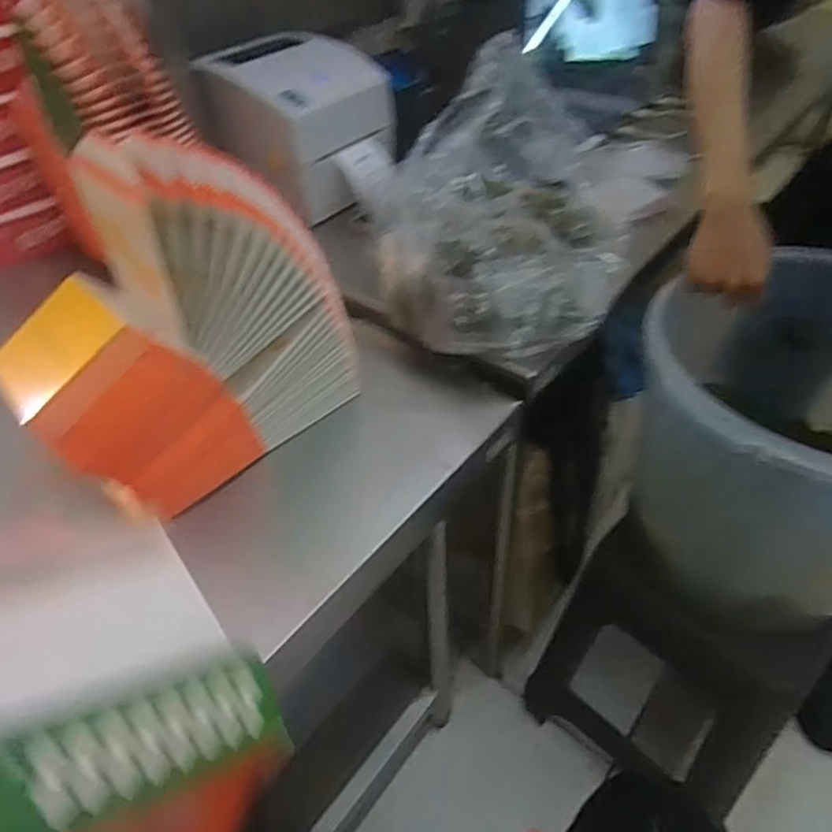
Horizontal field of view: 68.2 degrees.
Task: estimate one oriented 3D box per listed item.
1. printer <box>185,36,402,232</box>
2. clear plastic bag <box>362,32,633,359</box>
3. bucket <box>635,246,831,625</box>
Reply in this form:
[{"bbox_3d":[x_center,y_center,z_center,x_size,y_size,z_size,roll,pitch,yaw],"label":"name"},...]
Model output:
[{"bbox_3d":[-0.147,-0.376,0.789,0.186,0.148,0.185,17,49,20],"label":"printer"},{"bbox_3d":[0.112,-0.219,0.625,0.216,0.167,0.309,19,49,21],"label":"clear plastic bag"},{"bbox_3d":[0.409,0.007,0.696,0.309,0.280,0.343,15,48,18],"label":"bucket"}]

